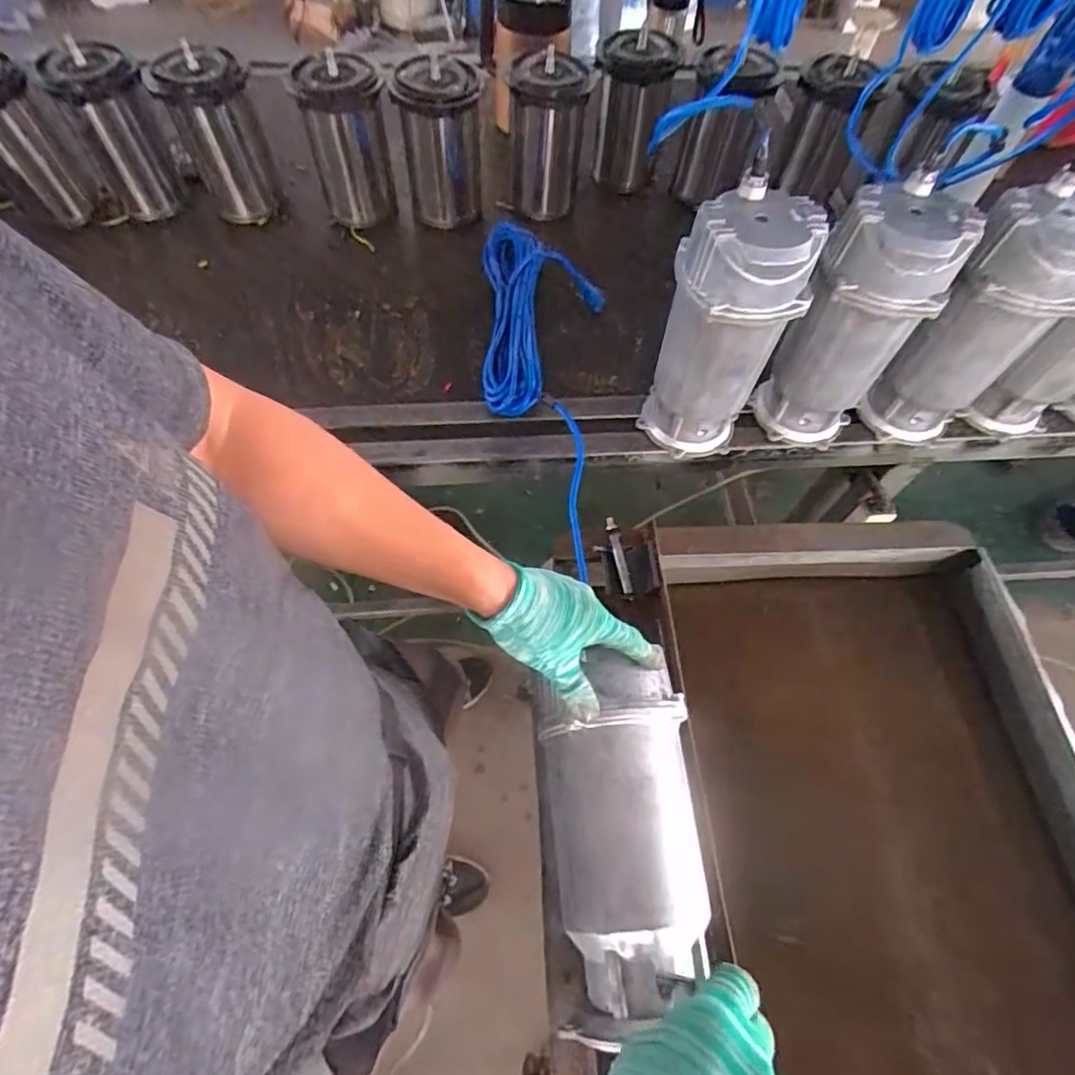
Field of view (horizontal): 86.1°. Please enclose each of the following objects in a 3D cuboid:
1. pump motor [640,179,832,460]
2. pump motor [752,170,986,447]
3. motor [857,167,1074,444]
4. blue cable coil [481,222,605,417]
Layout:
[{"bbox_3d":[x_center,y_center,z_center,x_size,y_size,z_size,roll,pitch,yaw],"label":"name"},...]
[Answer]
[{"bbox_3d":[0.210,-0.229,0.674,0.128,0.291,0.106,6,61,0],"label":"pump motor"},{"bbox_3d":[0.370,-0.245,0.694,0.129,0.295,0.109,27,63,11],"label":"pump motor"},{"bbox_3d":[0.523,-0.247,0.695,0.121,0.284,0.126,-40,70,-21],"label":"motor"},{"bbox_3d":[0.009,-0.340,0.854,0.181,0.052,0.383,-1,61,-3],"label":"blue cable coil"}]

